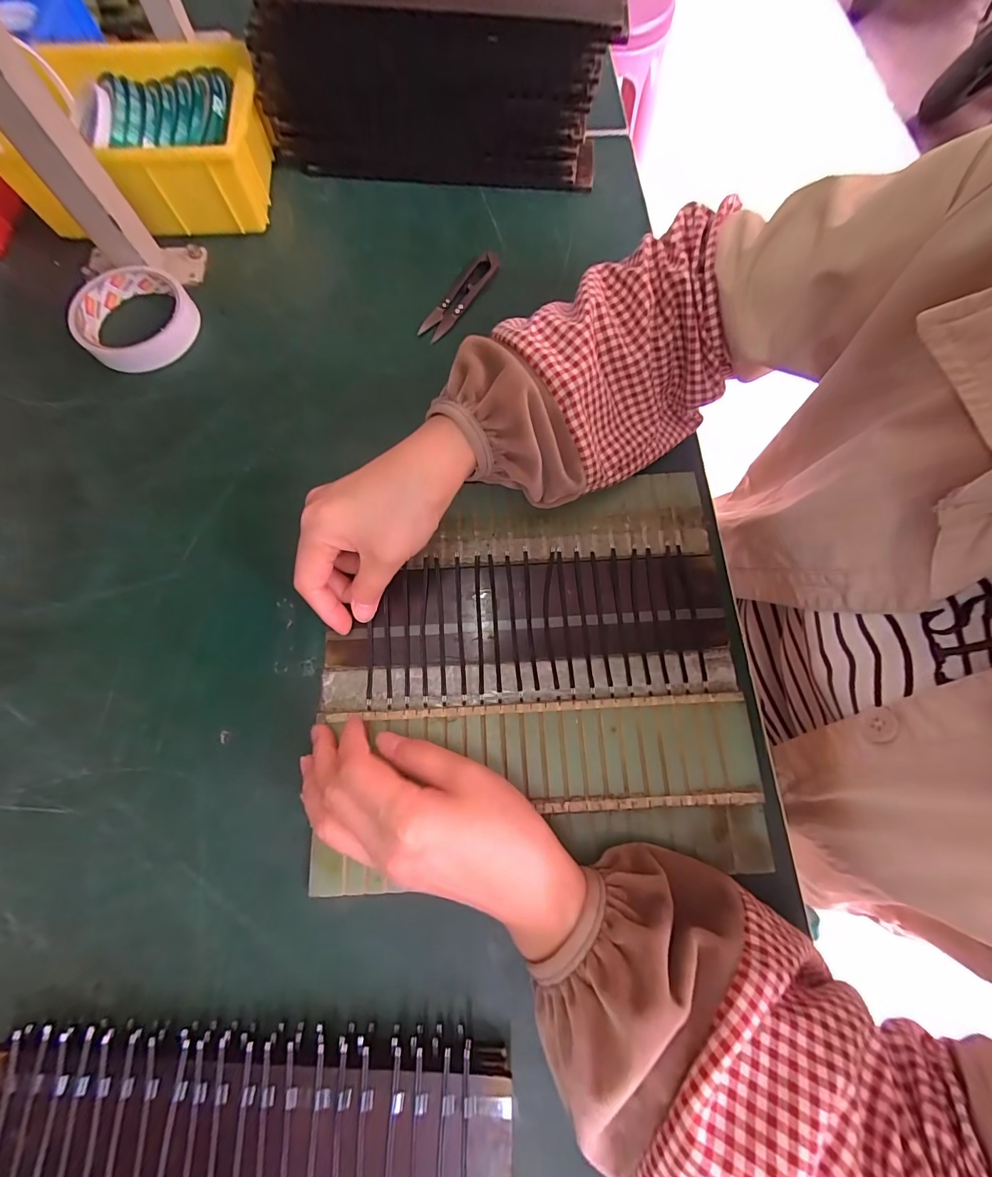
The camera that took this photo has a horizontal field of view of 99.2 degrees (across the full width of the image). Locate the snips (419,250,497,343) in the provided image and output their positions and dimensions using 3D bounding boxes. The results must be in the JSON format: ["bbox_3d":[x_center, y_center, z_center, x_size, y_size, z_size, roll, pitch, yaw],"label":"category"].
[{"bbox_3d":[-0.032,-0.254,0.365,0.025,0.008,0.101,33,84,12],"label":"snips"}]

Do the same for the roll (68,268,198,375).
[{"bbox_3d":[-0.296,-0.222,0.348,0.088,0.024,0.091,0,74,0],"label":"roll"}]

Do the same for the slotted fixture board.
[{"bbox_3d":[0.023,0.046,0.278,0.262,0.010,0.245,-2,74,-1],"label":"slotted fixture board"}]

